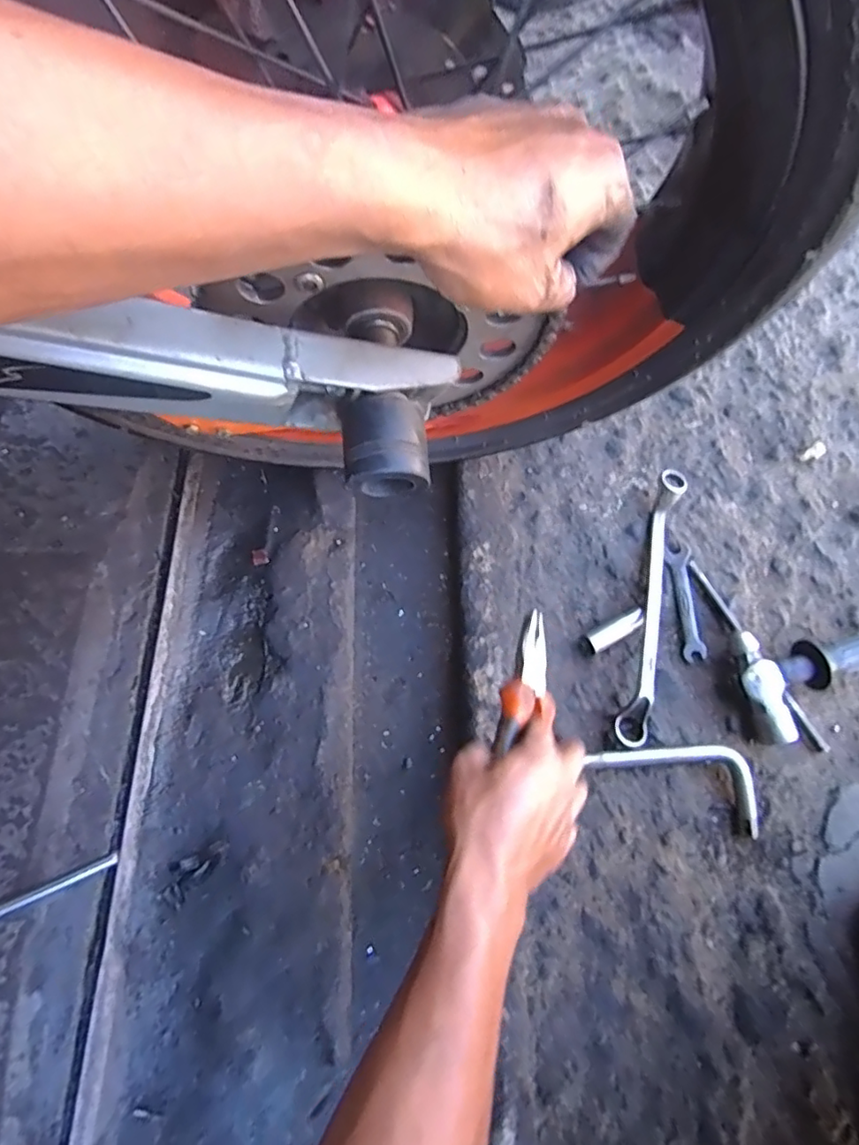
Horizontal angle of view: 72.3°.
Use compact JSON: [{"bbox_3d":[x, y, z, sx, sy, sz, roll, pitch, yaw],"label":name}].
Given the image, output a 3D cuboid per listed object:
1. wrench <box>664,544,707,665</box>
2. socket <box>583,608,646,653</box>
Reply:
[{"bbox_3d":[0.264,0.028,0.605,0.028,0.010,0.123,-1,69,-3],"label":"wrench"},{"bbox_3d":[0.185,0.059,0.586,0.065,0.017,0.020,-27,72,-13],"label":"socket"}]

